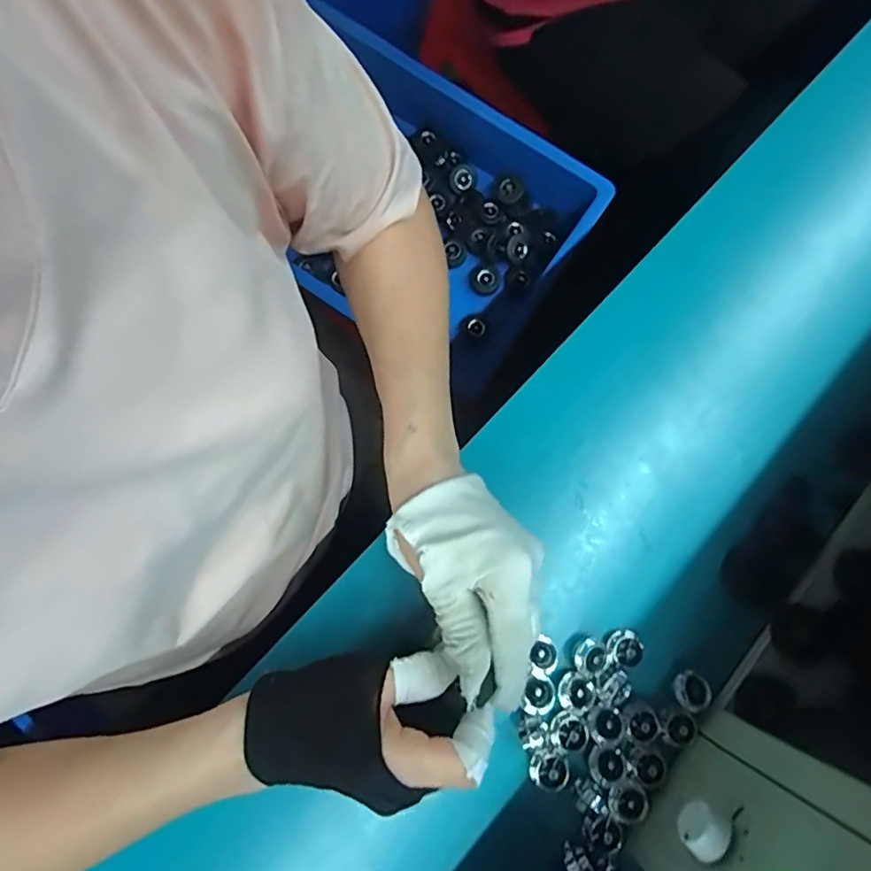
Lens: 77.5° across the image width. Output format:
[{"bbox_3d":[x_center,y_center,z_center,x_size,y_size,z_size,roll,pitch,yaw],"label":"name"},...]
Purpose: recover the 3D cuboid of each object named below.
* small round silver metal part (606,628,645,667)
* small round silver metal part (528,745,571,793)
[{"bbox_3d":[0.128,0.143,0.366,0.022,0.010,0.022,0,80,-3],"label":"small round silver metal part"},{"bbox_3d":[0.072,0.214,0.346,0.027,0.007,0.024,33,80,3],"label":"small round silver metal part"}]

